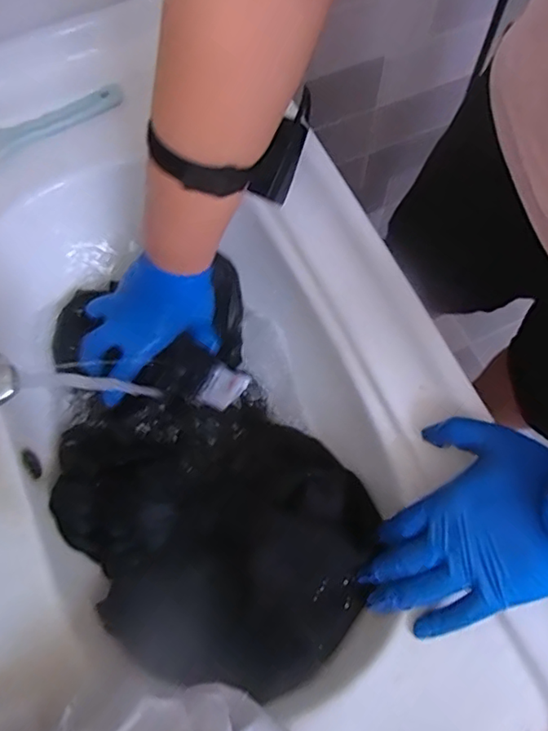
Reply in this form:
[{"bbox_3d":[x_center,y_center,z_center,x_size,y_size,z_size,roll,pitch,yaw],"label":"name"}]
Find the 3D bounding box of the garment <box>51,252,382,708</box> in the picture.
[{"bbox_3d":[-0.077,0.083,0.521,0.235,0.092,0.397,-26,69,-9],"label":"garment"}]

